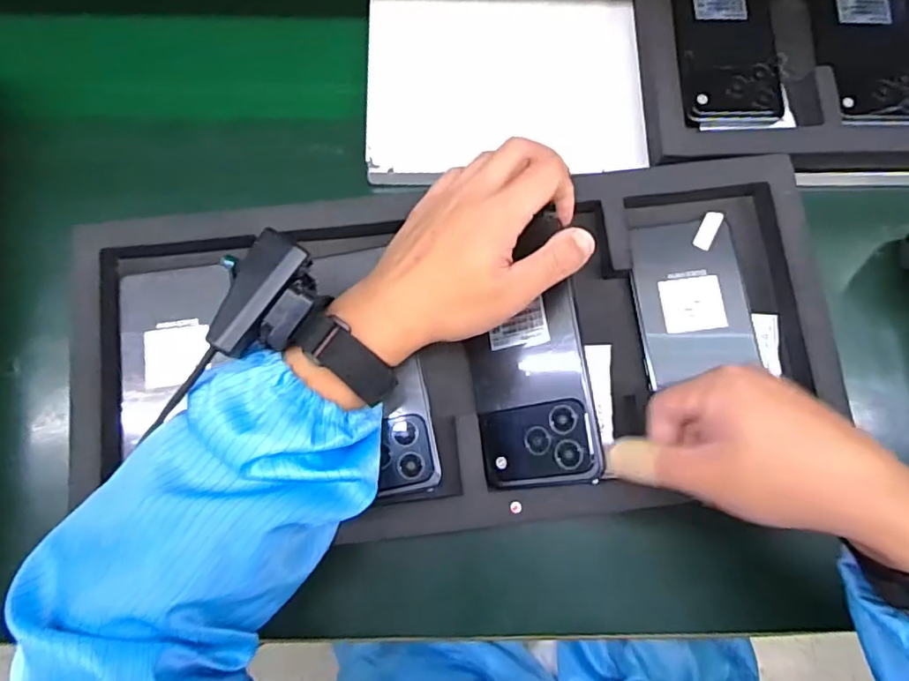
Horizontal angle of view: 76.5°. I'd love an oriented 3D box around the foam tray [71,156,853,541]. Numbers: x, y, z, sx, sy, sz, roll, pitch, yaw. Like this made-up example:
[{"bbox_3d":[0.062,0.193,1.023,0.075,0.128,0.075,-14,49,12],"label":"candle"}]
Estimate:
[{"bbox_3d":[0.015,-0.002,0.368,0.502,0.043,0.230,-3,77,-2],"label":"foam tray"}]

